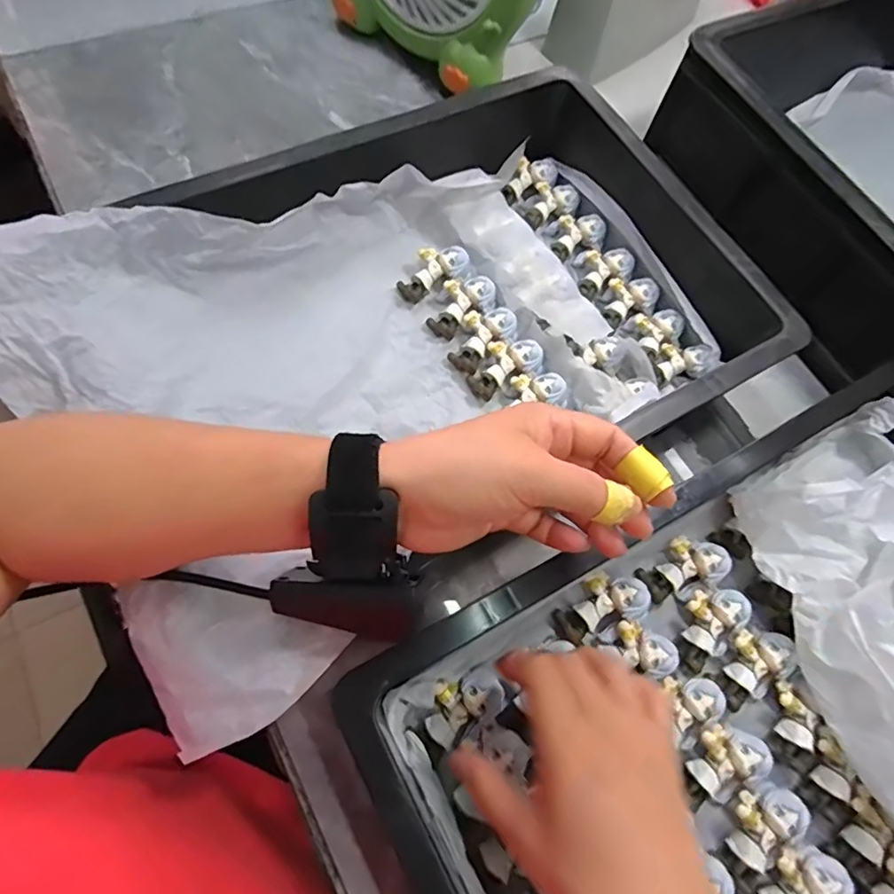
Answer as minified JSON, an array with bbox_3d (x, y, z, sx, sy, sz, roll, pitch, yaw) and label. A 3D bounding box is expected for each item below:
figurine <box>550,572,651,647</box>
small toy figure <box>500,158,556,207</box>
[{"bbox_3d":[0.103,0.109,0.361,0.061,0.020,0.038,-33,75,-17],"label":"figurine"},{"bbox_3d":[0.074,-0.246,0.496,0.052,0.016,0.031,-33,72,2],"label":"small toy figure"}]

